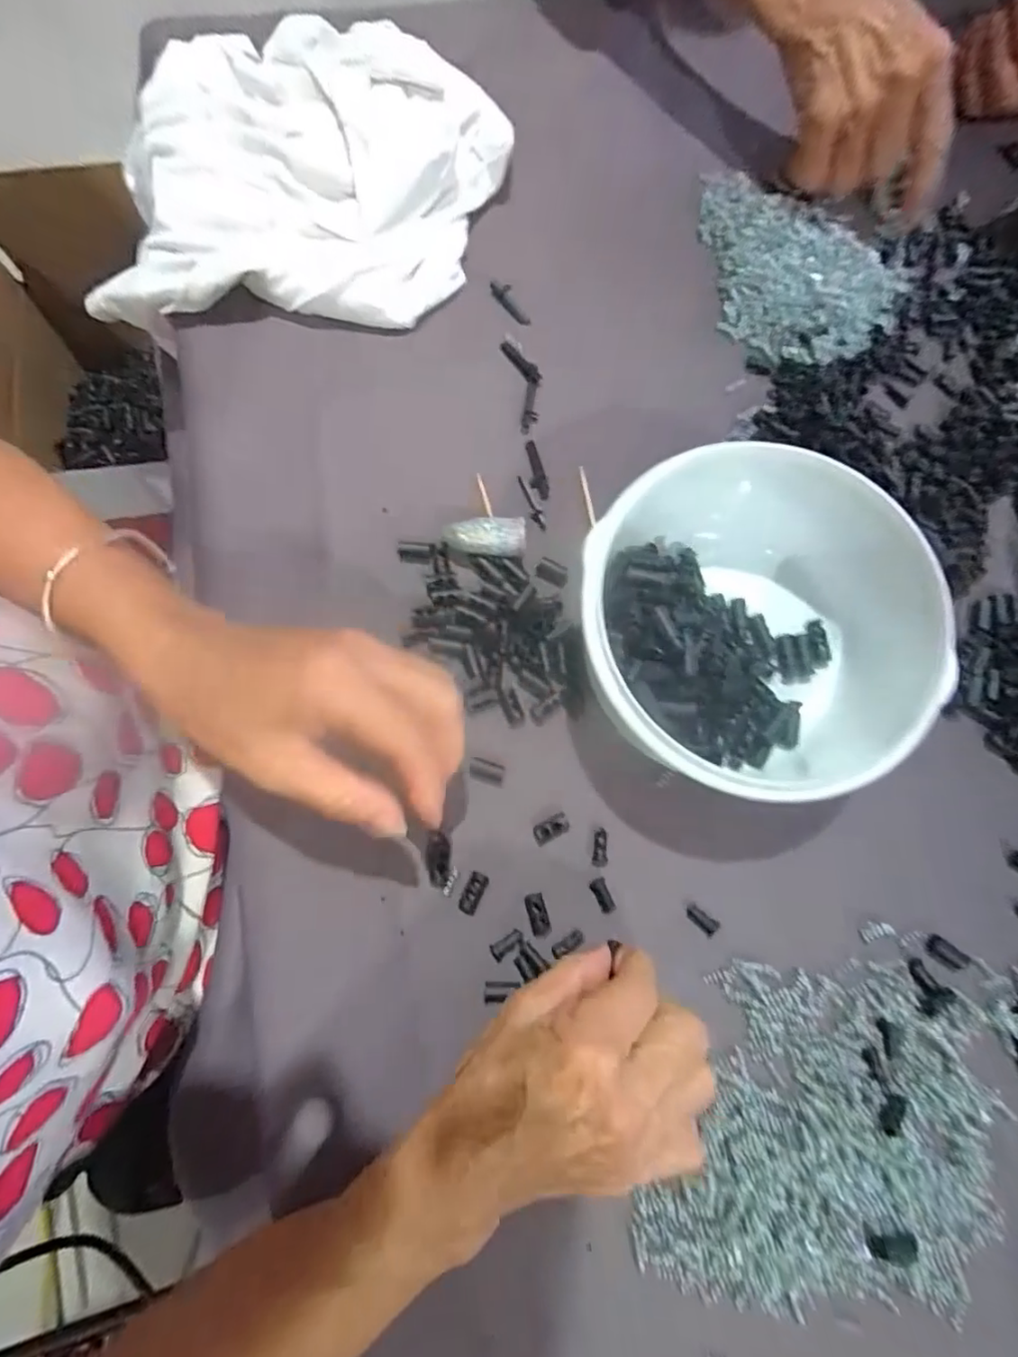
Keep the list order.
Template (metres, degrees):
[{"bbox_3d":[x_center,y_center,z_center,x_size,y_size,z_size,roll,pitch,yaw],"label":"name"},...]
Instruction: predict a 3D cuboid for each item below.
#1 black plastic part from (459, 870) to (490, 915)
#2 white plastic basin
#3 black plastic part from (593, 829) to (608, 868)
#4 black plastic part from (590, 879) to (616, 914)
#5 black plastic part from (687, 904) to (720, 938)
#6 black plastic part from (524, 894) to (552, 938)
[{"bbox_3d":[-0.018,0.109,0.300,0.010,0.008,0.021,22,79,4],"label":"black plastic part"},{"bbox_3d":[0.115,-0.023,0.296,0.155,0.074,0.161,-15,78,-4],"label":"white plastic basin"},{"bbox_3d":[0.047,0.088,0.308,0.008,0.004,0.019,0,78,0],"label":"black plastic part"},{"bbox_3d":[0.048,0.112,0.303,0.008,0.004,0.017,-22,79,-5],"label":"black plastic part"},{"bbox_3d":[0.099,0.123,0.301,0.018,0.005,0.008,40,81,8],"label":"black plastic part"},{"bbox_3d":[0.015,0.120,0.300,0.010,0.005,0.021,-17,79,-4],"label":"black plastic part"}]

